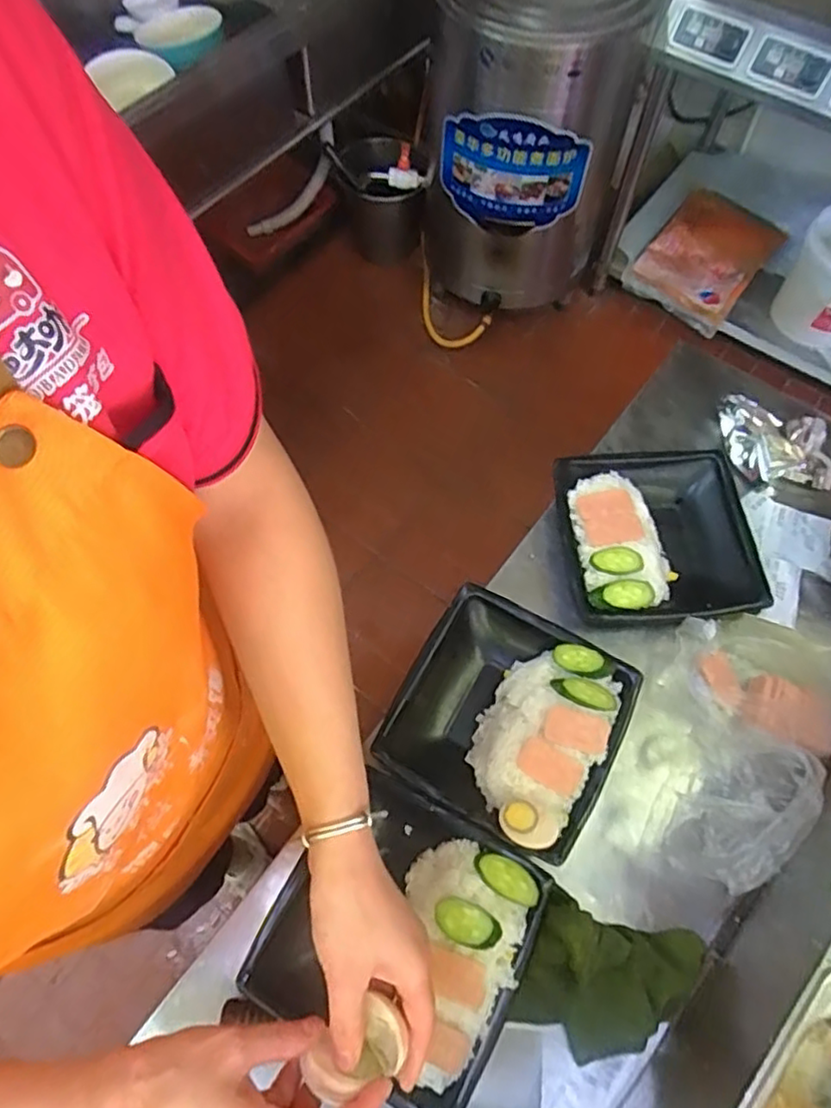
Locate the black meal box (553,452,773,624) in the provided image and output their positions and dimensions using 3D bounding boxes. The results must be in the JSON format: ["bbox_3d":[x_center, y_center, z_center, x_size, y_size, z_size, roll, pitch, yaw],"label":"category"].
[{"bbox_3d":[0.283,-0.017,0.762,0.210,0.074,0.210,-6,63,-3],"label":"black meal box"}]

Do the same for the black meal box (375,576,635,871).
[{"bbox_3d":[0.095,0.165,0.663,0.205,0.065,0.210,27,66,13],"label":"black meal box"}]

